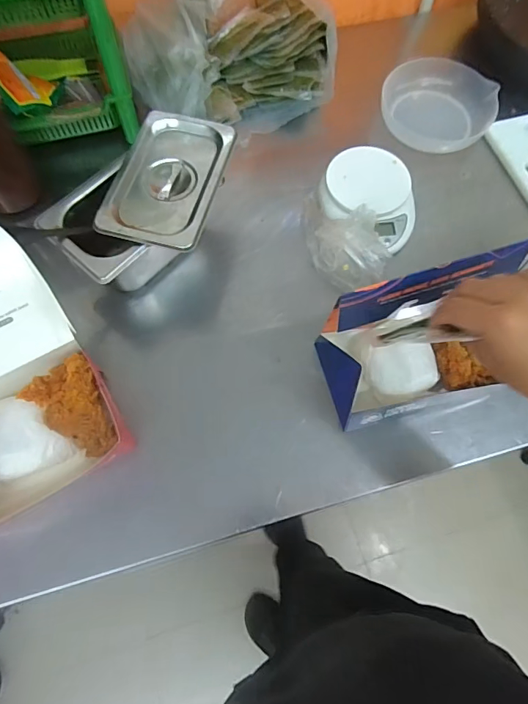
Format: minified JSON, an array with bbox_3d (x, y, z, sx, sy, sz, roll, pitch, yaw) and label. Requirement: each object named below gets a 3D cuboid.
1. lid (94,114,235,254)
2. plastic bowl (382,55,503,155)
[{"bbox_3d":[-0.101,-0.183,0.468,0.110,0.022,0.162,13,68,4],"label":"lid"},{"bbox_3d":[0.248,-0.351,0.629,0.156,0.053,0.127,32,71,11],"label":"plastic bowl"}]

